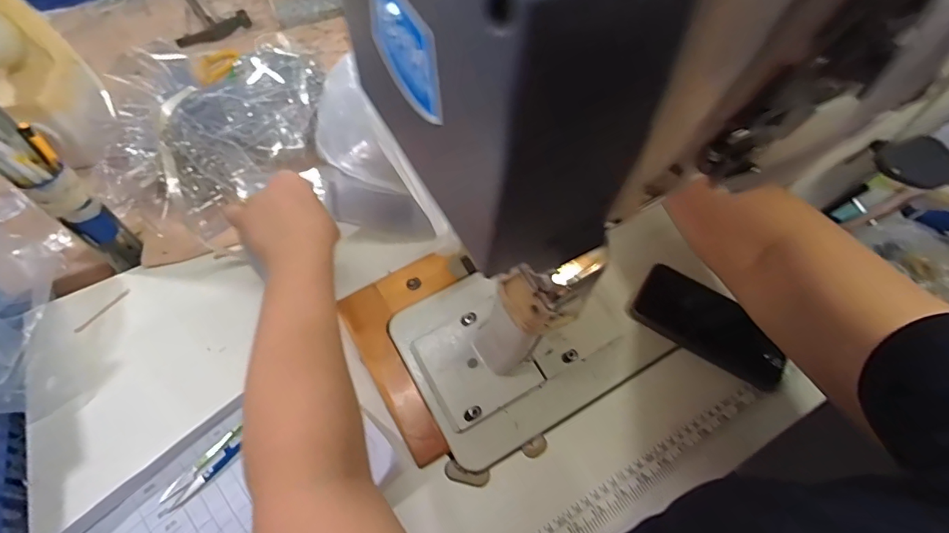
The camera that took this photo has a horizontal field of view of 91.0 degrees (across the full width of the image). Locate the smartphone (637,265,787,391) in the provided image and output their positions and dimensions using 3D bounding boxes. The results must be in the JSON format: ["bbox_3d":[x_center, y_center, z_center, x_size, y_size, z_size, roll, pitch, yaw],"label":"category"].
[{"bbox_3d":[0.252,0.060,0.497,0.151,0.013,0.071,31,61,19],"label":"smartphone"}]

